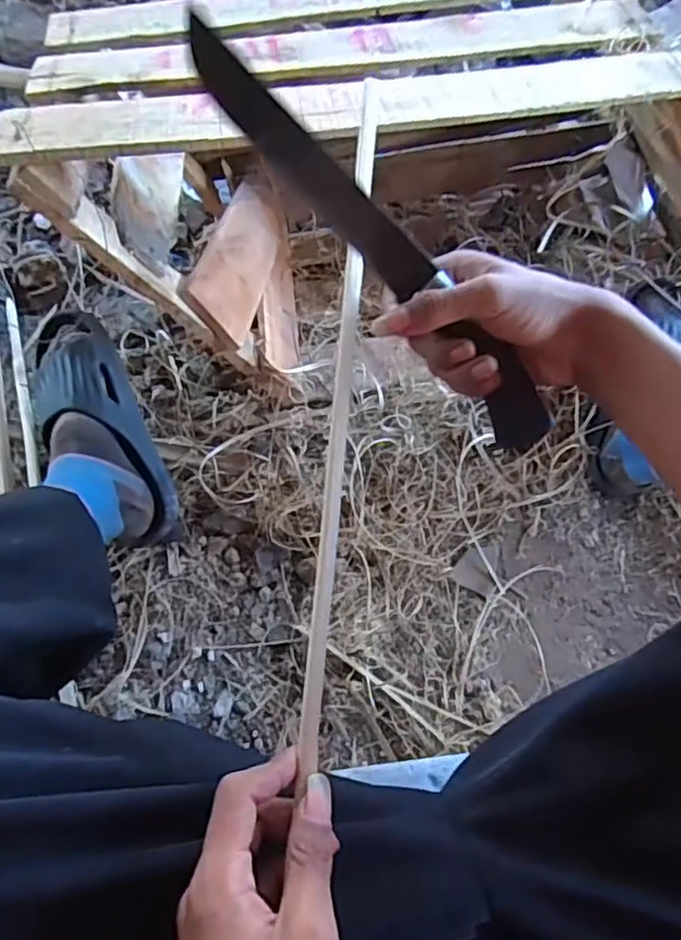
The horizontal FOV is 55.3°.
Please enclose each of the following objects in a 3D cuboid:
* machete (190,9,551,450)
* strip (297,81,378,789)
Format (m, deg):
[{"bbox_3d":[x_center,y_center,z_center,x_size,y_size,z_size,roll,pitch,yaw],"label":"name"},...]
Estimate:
[{"bbox_3d":[0.022,-0.127,0.381,0.292,0.034,0.020,45,20,-13],"label":"machete"},{"bbox_3d":[0.002,-0.062,0.387,0.012,0.012,0.436,6,70,-1],"label":"strip"}]

